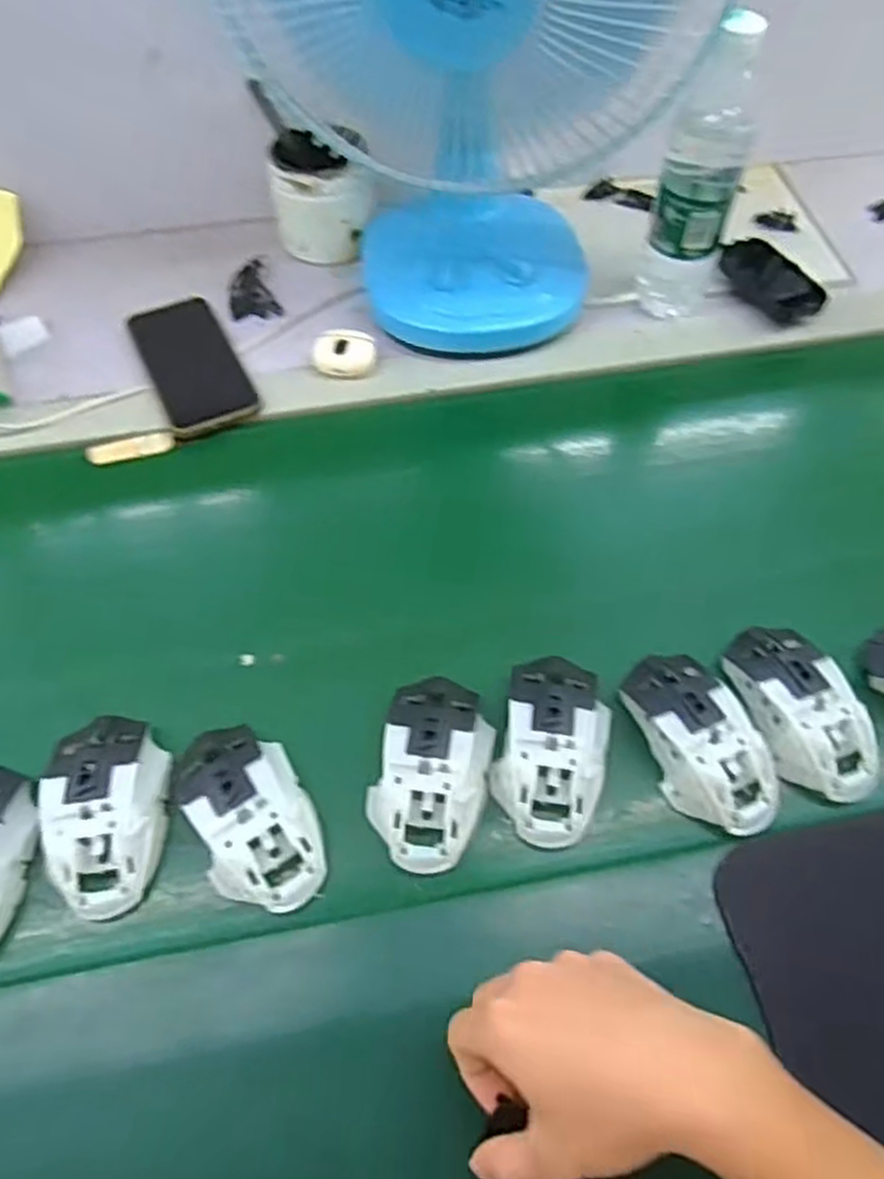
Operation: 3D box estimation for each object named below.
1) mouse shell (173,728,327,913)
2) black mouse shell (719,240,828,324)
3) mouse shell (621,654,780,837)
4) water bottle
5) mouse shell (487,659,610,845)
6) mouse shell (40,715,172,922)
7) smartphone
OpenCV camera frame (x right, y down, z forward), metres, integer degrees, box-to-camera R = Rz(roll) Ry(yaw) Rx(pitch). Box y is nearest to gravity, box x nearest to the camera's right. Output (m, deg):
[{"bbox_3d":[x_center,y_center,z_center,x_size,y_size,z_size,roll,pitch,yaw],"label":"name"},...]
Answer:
[{"bbox_3d":[-0.114,0.128,0.454,0.067,0.034,0.116,-28,59,-18],"label":"mouse shell"},{"bbox_3d":[0.299,-0.284,0.720,0.050,0.026,0.116,-21,57,-13],"label":"black mouse shell"},{"bbox_3d":[0.155,0.088,0.474,0.068,0.033,0.115,-14,55,-9],"label":"mouse shell"},{"bbox_3d":[0.212,-0.340,0.636,0.063,0.227,0.074,14,56,11],"label":"water bottle"},{"bbox_3d":[0.067,0.094,0.471,0.063,0.036,0.112,11,55,9],"label":"mouse shell"},{"bbox_3d":[-0.195,0.127,0.455,0.063,0.033,0.111,-11,55,-7],"label":"mouse shell"},{"bbox_3d":[-0.217,-0.197,0.673,0.073,0.013,0.164,-22,57,-14],"label":"smartphone"}]

